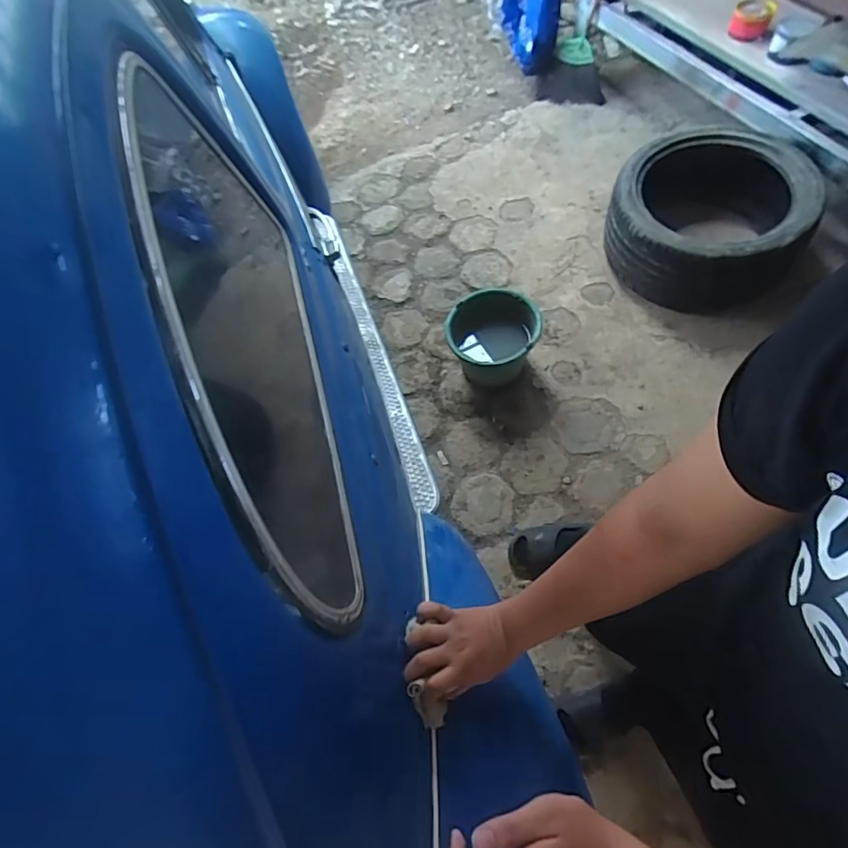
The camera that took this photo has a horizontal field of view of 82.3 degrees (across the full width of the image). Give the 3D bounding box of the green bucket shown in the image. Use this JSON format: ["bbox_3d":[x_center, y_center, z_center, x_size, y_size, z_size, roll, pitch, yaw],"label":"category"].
[{"bbox_3d":[0.222,-0.284,1.609,0.290,0.238,0.276,-4,62,7],"label":"green bucket"}]

